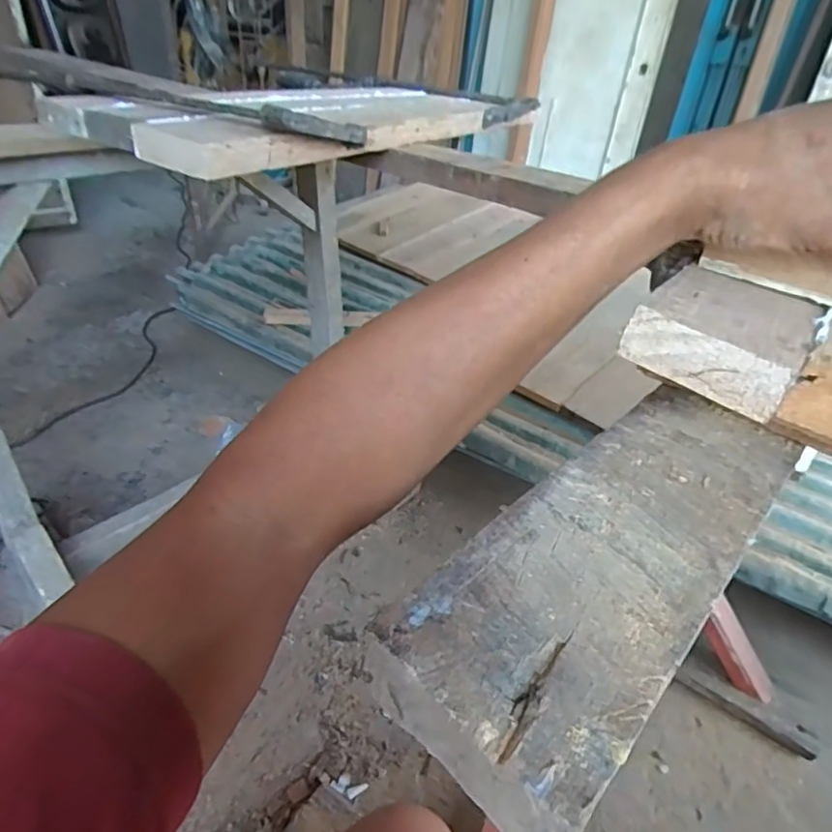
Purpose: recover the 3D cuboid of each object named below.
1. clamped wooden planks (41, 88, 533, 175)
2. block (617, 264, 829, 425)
[{"bbox_3d":[-0.082,-0.424,0.817,0.206,0.040,0.747,28,39,21],"label":"clamped wooden planks"},{"bbox_3d":[0.159,-0.044,0.296,0.073,0.031,0.093,26,40,27],"label":"block"}]

